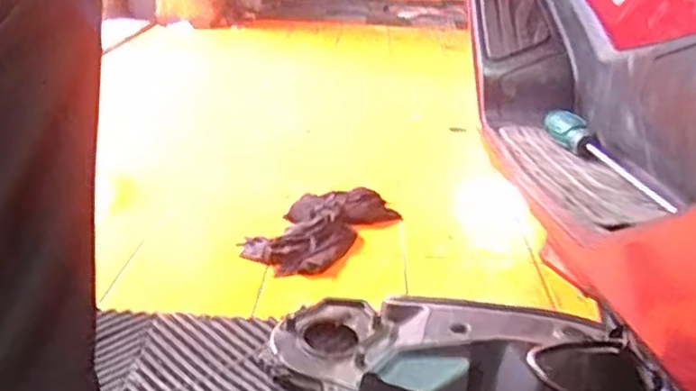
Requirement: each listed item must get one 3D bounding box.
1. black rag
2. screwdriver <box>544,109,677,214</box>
[{"bbox_3d":[-0.046,0.049,1.110,0.162,0.047,0.263,17,27,31],"label":"black rag"},{"bbox_3d":[0.226,-0.032,0.609,0.025,0.021,0.250,0,23,-6],"label":"screwdriver"}]

